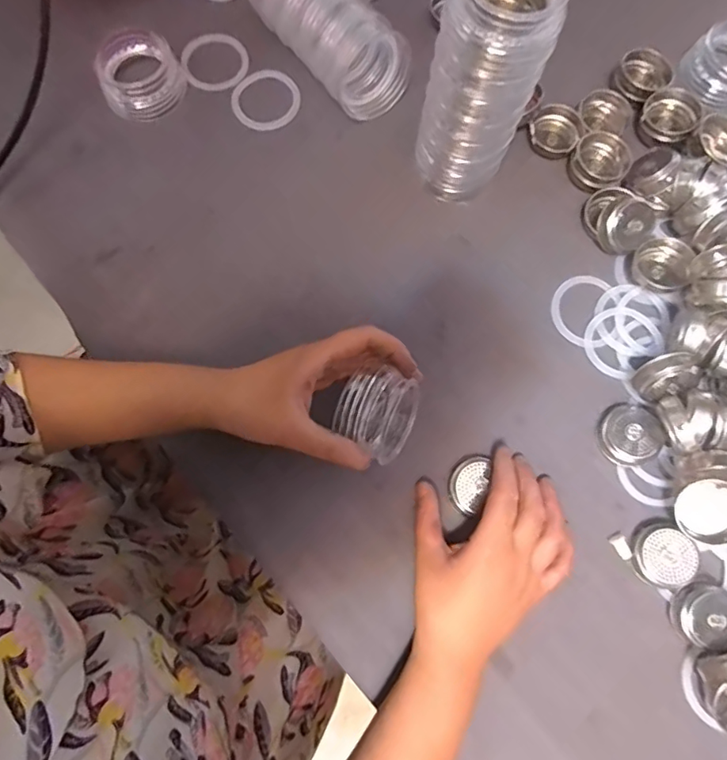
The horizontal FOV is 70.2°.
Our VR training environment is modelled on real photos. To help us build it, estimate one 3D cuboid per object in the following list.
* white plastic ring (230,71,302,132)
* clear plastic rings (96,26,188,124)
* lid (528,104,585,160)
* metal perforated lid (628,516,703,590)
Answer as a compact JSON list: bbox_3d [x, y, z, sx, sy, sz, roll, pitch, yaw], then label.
[{"bbox_3d":[-0.084,-0.242,0.444,0.058,0.004,0.056,0,77,-2],"label":"white plastic ring"},{"bbox_3d":[-0.188,-0.258,0.435,0.065,0.027,0.063,-23,79,-7],"label":"clear plastic rings"},{"bbox_3d":[0.161,-0.209,0.434,0.041,0.016,0.038,32,78,6],"label":"lid"},{"bbox_3d":[0.210,0.122,0.362,0.042,0.018,0.042,0,77,-2],"label":"metal perforated lid"}]

